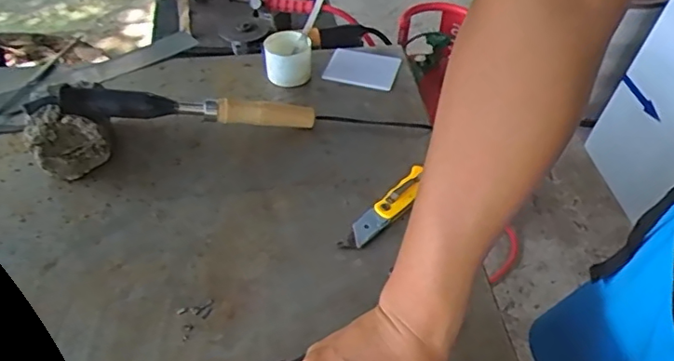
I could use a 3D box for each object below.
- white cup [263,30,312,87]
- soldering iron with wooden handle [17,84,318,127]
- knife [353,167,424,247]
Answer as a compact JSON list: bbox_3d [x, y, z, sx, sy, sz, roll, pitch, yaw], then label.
[{"bbox_3d":[-0.069,-0.171,0.782,0.064,0.055,0.064,0,45,0],"label":"white cup"},{"bbox_3d":[-0.185,-0.087,0.657,0.321,0.032,0.030,2,44,-19],"label":"soldering iron with wooden handle"},{"bbox_3d":[0.059,0.027,0.610,0.027,0.016,0.124,33,54,28],"label":"knife"}]

